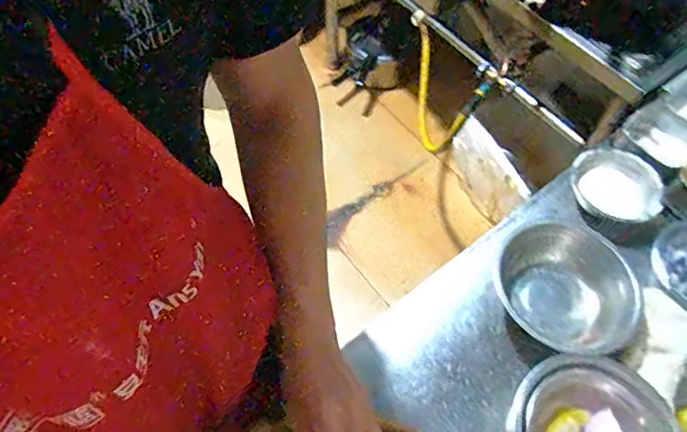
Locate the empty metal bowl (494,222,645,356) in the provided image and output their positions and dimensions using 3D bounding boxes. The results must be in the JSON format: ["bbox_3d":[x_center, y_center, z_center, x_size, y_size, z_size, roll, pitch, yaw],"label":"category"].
[{"bbox_3d":[0.280,0.101,0.685,0.165,0.078,0.183,-20,62,-14],"label":"empty metal bowl"}]

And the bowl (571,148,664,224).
[{"bbox_3d":[0.398,-0.037,0.782,0.111,0.065,0.122,1,59,-2],"label":"bowl"}]

